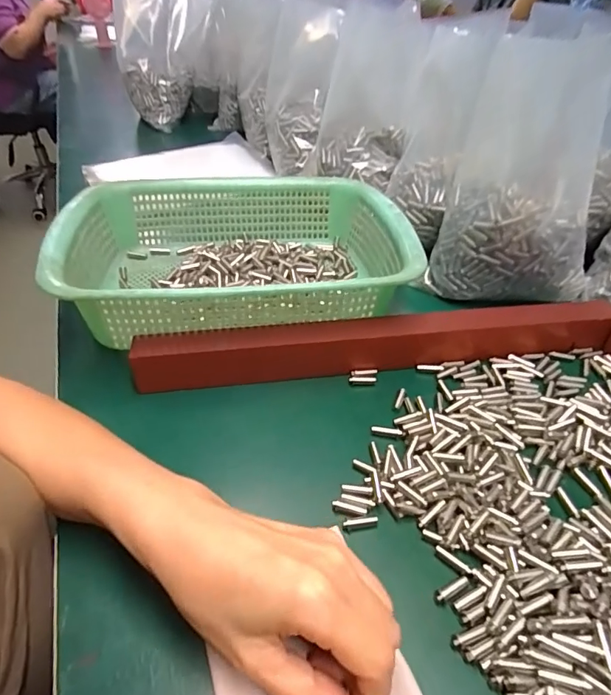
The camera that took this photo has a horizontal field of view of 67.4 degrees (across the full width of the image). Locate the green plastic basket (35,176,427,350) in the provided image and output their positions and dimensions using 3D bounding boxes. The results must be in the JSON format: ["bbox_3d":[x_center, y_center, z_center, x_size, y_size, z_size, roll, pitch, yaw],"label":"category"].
[{"bbox_3d":[-0.059,-0.085,0.422,0.292,0.082,0.220,-8,43,-10],"label":"green plastic basket"}]

